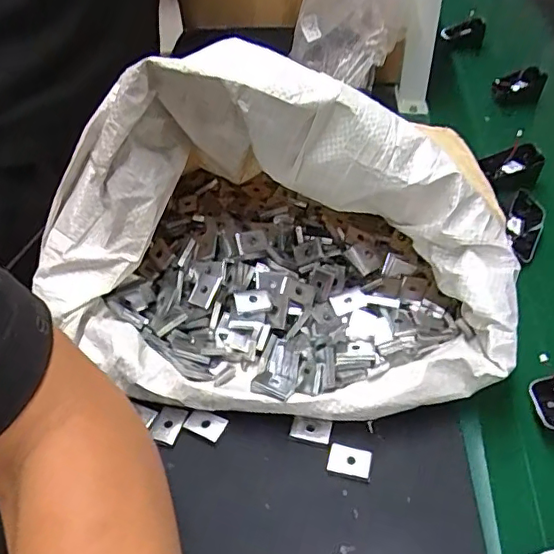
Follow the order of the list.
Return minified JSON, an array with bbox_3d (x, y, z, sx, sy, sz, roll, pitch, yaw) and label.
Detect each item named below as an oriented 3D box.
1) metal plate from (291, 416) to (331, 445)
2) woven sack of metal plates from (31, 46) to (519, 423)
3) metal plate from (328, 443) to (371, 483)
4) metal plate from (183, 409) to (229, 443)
[{"bbox_3d":[0.024,0.108,0.394,0.028,0.004,0.017,9,61,16],"label":"metal plate"},{"bbox_3d":[0.014,-0.035,0.417,0.324,0.189,0.253,24,48,25],"label":"woven sack of metal plates"},{"bbox_3d":[0.049,0.125,0.376,0.028,0.006,0.020,11,44,16],"label":"metal plate"},{"bbox_3d":[-0.052,0.106,0.400,0.029,0.004,0.017,18,67,12],"label":"metal plate"}]

